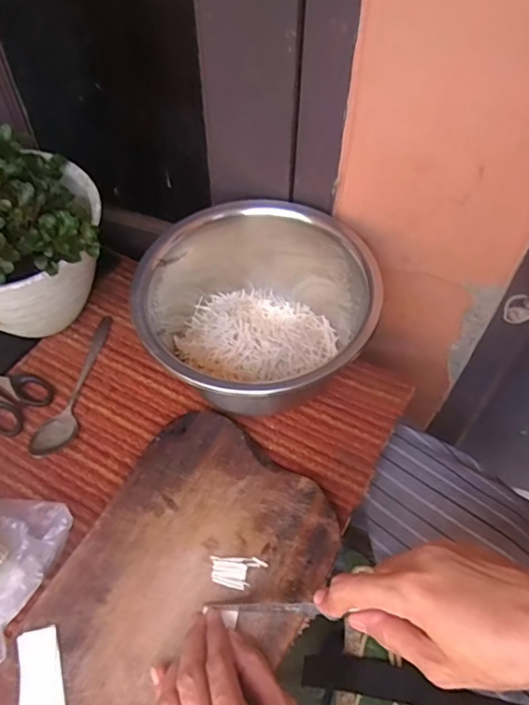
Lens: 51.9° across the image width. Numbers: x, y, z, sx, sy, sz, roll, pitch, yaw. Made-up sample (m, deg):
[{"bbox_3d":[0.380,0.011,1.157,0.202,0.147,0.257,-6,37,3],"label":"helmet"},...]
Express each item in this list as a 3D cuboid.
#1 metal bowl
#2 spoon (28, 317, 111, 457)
[{"bbox_3d":[-0.008,-0.035,0.532,0.213,0.129,0.240,-3,55,-3],"label":"metal bowl"},{"bbox_3d":[-0.181,0.030,0.539,0.032,0.009,0.166,12,55,8],"label":"spoon"}]

